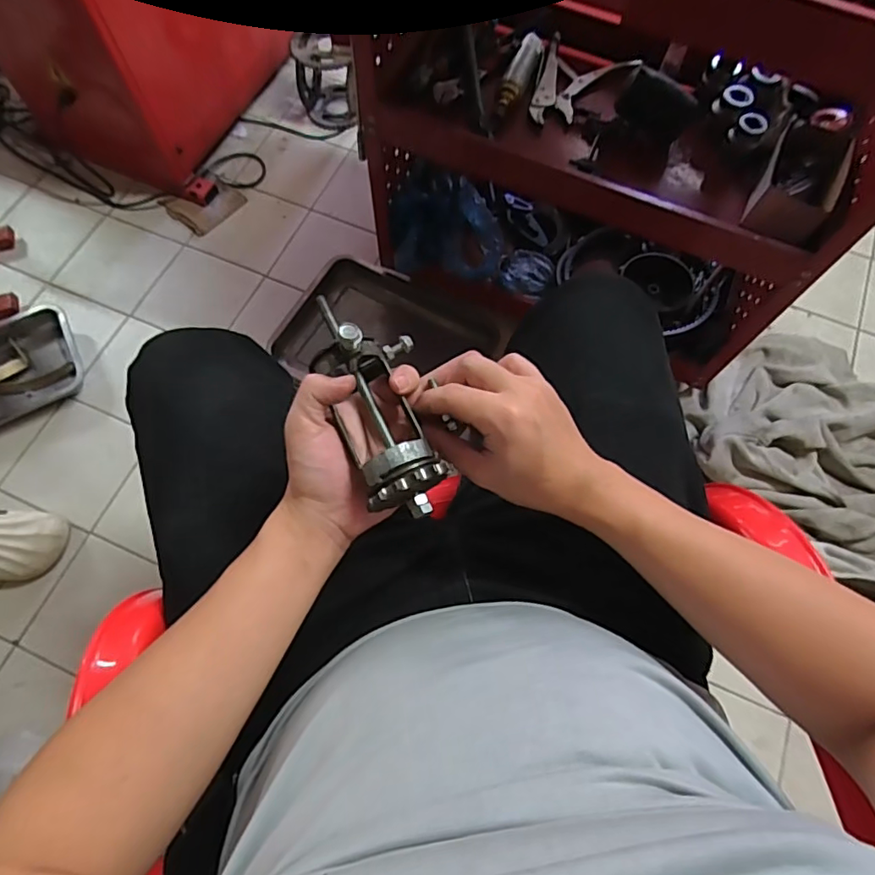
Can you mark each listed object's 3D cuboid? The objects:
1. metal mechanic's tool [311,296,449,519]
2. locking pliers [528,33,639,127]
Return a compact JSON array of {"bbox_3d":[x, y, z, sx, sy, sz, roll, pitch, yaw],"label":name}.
[{"bbox_3d":[-0.032,-0.015,0.332,0.056,0.054,0.126,-21,75,-10],"label":"metal mechanic's tool"},{"bbox_3d":[0.216,-0.549,0.832,0.141,0.026,0.178,26,70,8],"label":"locking pliers"}]

